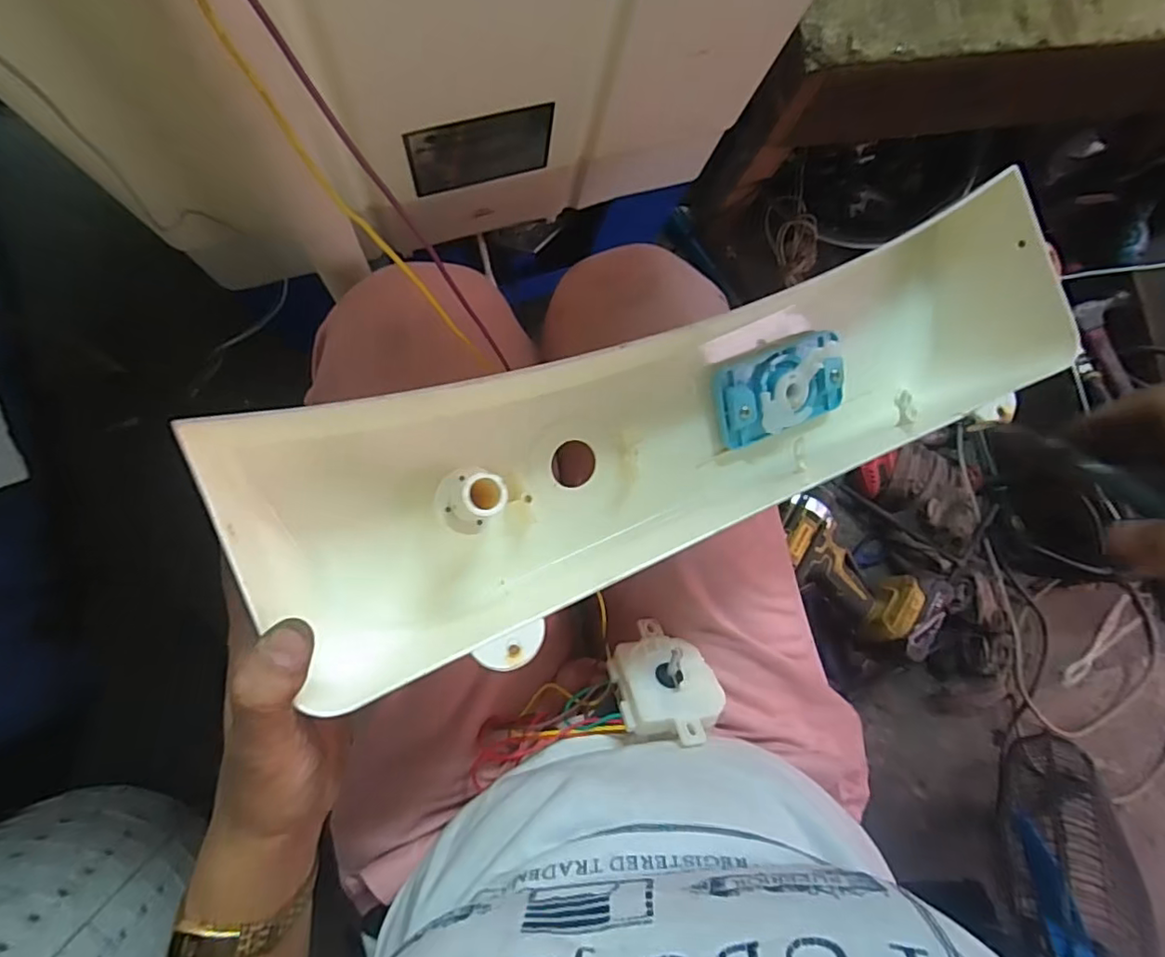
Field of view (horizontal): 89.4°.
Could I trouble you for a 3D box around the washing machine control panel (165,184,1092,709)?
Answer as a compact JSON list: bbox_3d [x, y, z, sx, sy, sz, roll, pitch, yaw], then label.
[{"bbox_3d":[0.060,-0.023,0.328,0.454,0.095,0.139,-20,88,-16],"label":"washing machine control panel"}]

